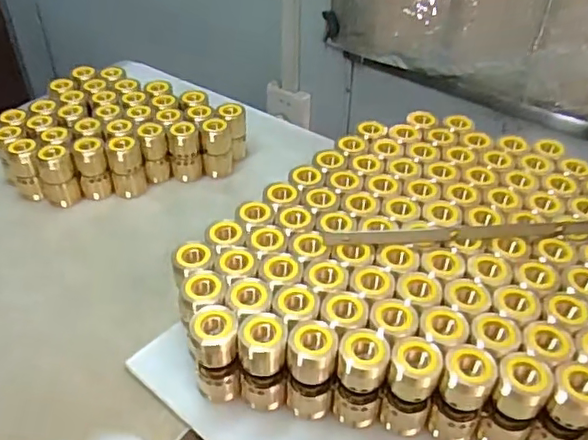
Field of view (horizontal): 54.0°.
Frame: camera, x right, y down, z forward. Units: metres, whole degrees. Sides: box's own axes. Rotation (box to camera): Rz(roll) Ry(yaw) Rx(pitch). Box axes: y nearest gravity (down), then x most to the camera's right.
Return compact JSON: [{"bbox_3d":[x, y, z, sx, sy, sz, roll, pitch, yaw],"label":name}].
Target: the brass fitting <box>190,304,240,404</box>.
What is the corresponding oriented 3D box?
[{"bbox_3d":[-0.067,0.121,0.510,0.038,0.099,0.034,-6,40,-8],"label":"brass fitting"}]

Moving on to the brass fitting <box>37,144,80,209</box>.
[{"bbox_3d":[-0.301,-0.055,0.734,0.041,0.077,0.034,-18,44,-21],"label":"brass fitting"}]

